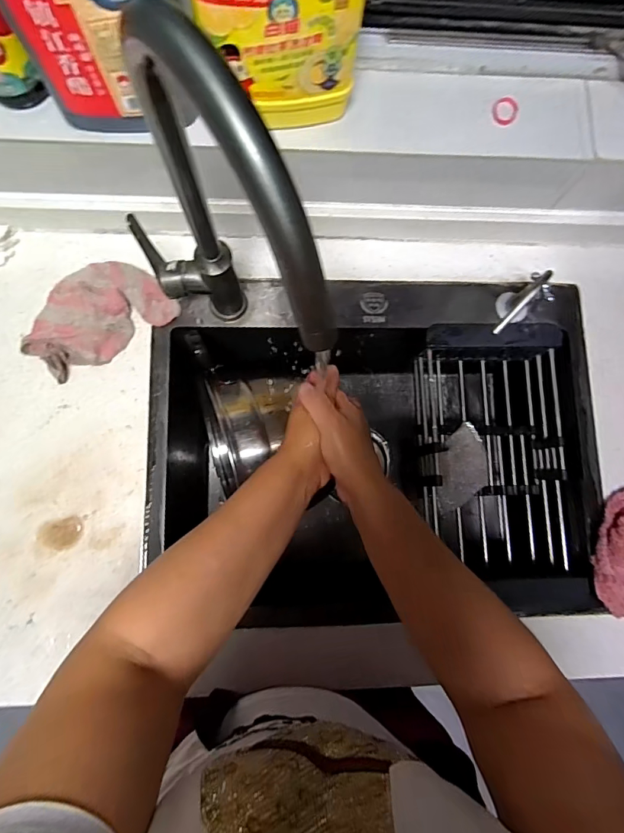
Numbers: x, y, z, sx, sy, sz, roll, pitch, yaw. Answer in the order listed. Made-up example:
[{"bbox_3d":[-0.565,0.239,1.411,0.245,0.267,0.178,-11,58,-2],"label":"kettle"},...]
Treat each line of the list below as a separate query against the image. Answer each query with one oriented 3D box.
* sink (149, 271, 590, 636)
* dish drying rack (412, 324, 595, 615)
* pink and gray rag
[{"bbox_3d":[0.080,0.048,0.665,0.570,0.226,0.434,-1,82,-4],"label":"sink"},{"bbox_3d":[0.260,0.066,0.612,0.200,0.086,0.370,-1,82,-4],"label":"dish drying rack"},{"bbox_3d":[-0.273,-0.130,0.547,0.171,0.039,0.110,-37,86,-8],"label":"pink and gray rag"}]

